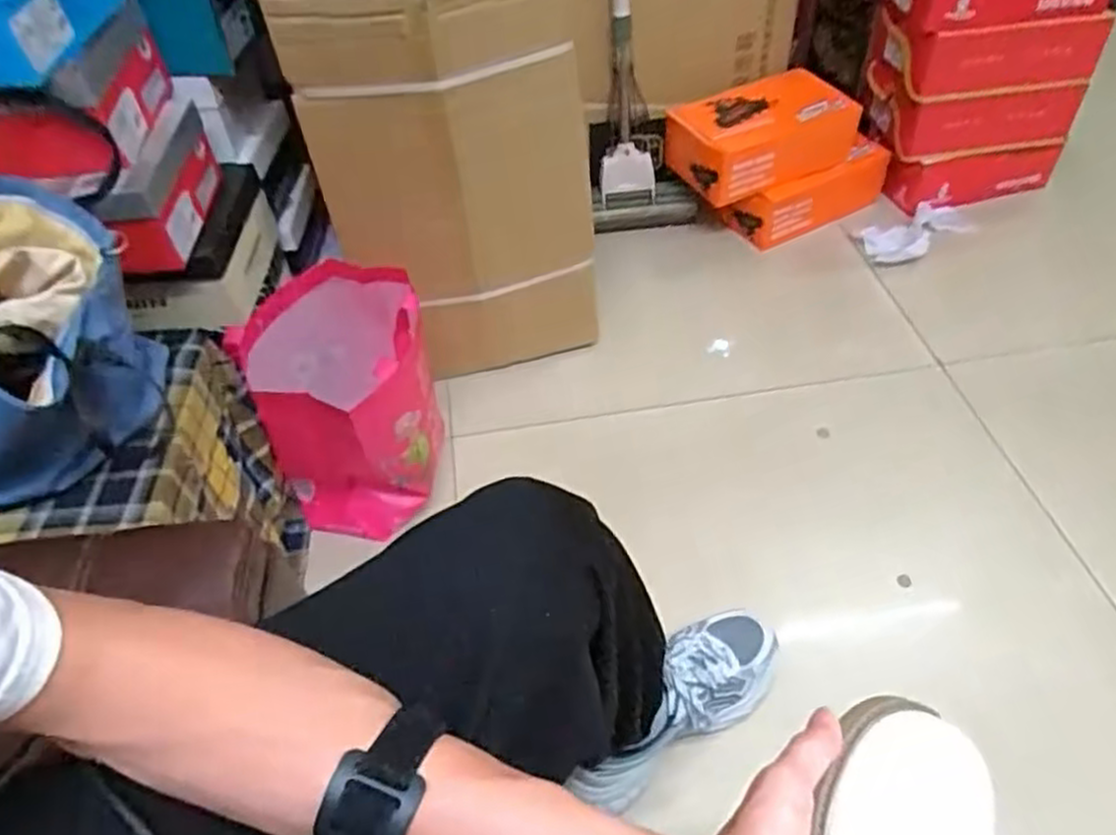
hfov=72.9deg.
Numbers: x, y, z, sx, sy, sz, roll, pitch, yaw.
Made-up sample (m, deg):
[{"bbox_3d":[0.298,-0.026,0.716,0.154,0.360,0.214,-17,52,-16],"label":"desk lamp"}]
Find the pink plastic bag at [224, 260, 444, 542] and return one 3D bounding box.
[{"bbox_3d":[-0.280,-0.015,1.034,0.224,0.306,0.233,-10,47,-6],"label":"pink plastic bag"}]

